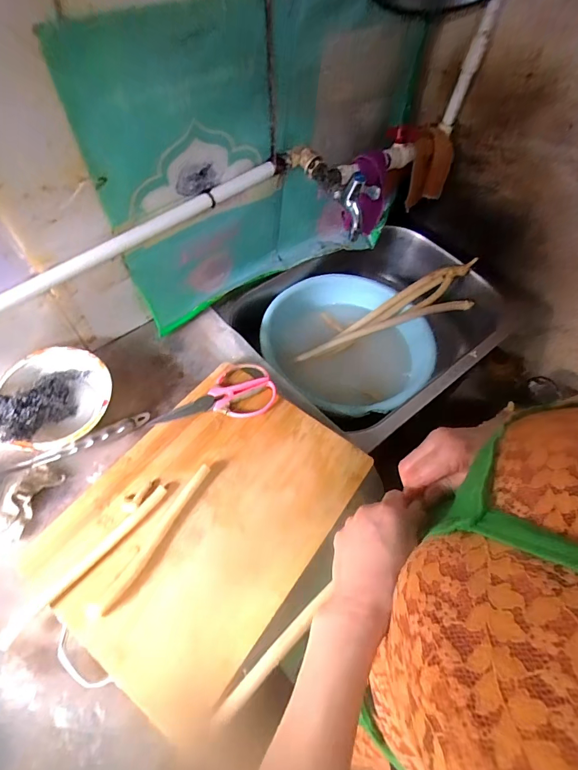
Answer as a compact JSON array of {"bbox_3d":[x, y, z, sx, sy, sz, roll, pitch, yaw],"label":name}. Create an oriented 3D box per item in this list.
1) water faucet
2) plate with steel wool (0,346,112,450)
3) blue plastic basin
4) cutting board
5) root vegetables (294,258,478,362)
[{"bbox_3d":[0.068,-0.313,0.594,0.158,0.096,0.049,41,62,6],"label":"water faucet"},{"bbox_3d":[-0.333,0.023,0.555,0.147,0.066,0.147,2,57,-3],"label":"plate with steel wool"},{"bbox_3d":[0.112,-0.088,0.764,0.320,0.095,0.342,7,57,0],"label":"blue plastic basin"},{"bbox_3d":[-0.102,0.162,0.502,0.276,0.032,0.367,33,61,16],"label":"cutting board"},{"bbox_3d":[0.207,-0.140,0.800,0.418,0.064,0.088,-27,62,-2],"label":"root vegetables"}]

